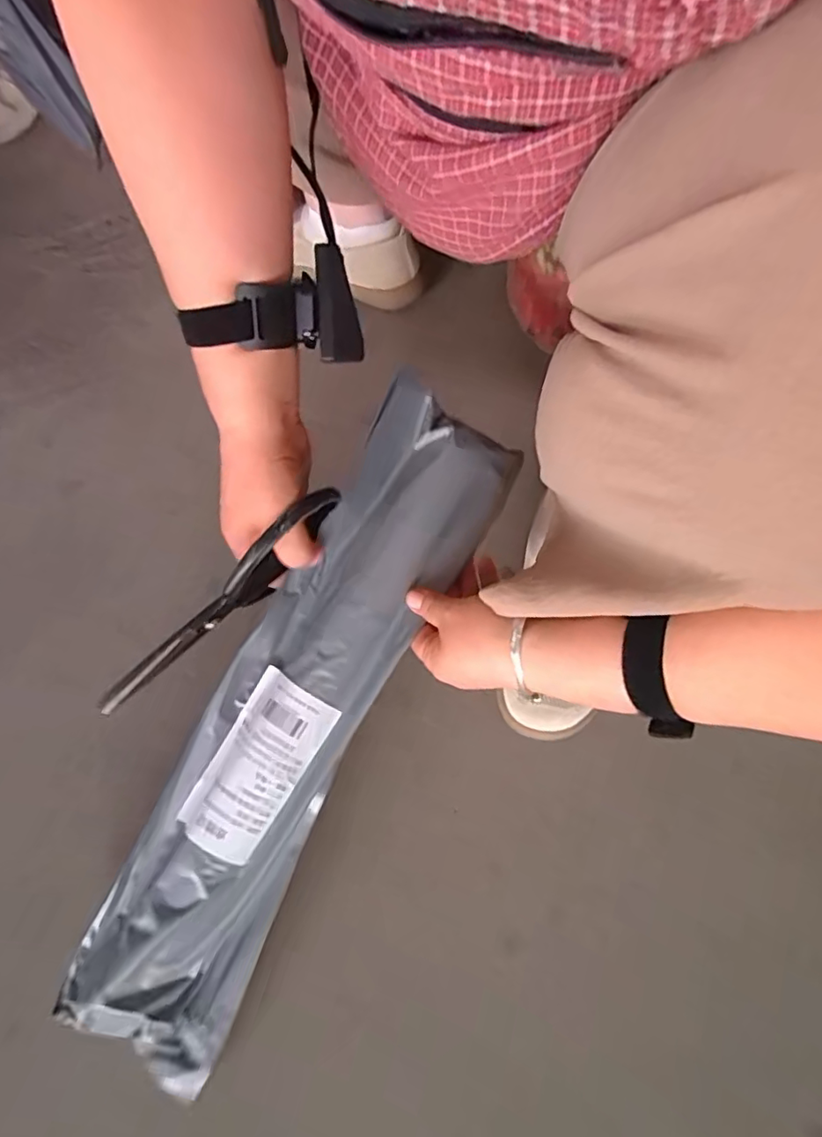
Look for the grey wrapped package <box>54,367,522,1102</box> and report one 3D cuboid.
[{"bbox_3d":[-0.083,0.108,0.425,0.115,0.042,0.510,27,85,9],"label":"grey wrapped package"}]

